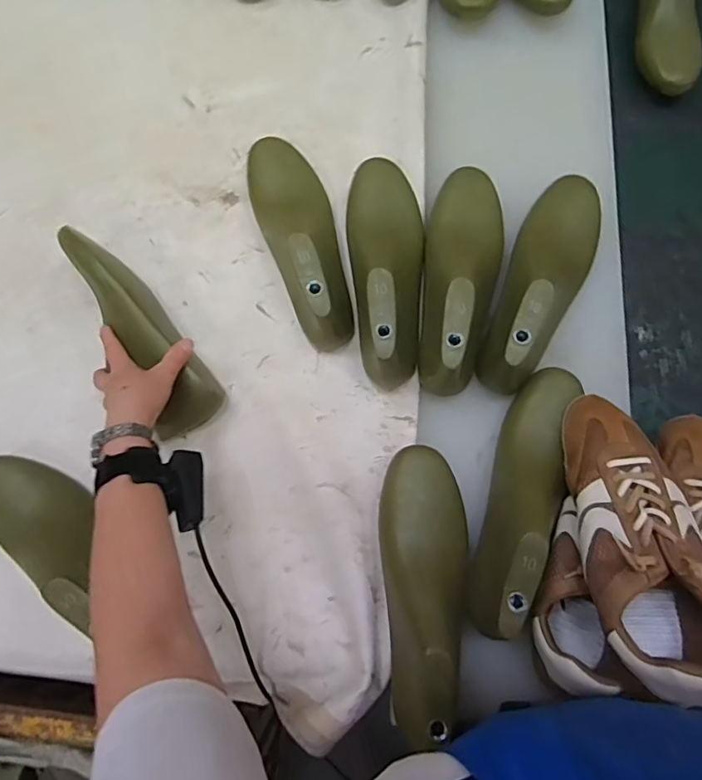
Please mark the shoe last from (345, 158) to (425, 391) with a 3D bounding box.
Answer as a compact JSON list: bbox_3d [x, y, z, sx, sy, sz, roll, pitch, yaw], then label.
[{"bbox_3d":[0.041,-0.141,0.564,0.088,0.094,0.269,-5,75,2],"label":"shoe last"}]

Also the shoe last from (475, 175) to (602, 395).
[{"bbox_3d":[0.209,-0.132,0.554,0.095,0.087,0.273,26,78,10],"label":"shoe last"}]

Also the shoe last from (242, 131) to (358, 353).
[{"bbox_3d":[-0.054,-0.174,0.581,0.083,0.104,0.261,-18,75,-1],"label":"shoe last"}]

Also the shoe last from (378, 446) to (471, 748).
[{"bbox_3d":[0.070,0.182,0.486,0.086,0.077,0.250,1,62,2],"label":"shoe last"}]

